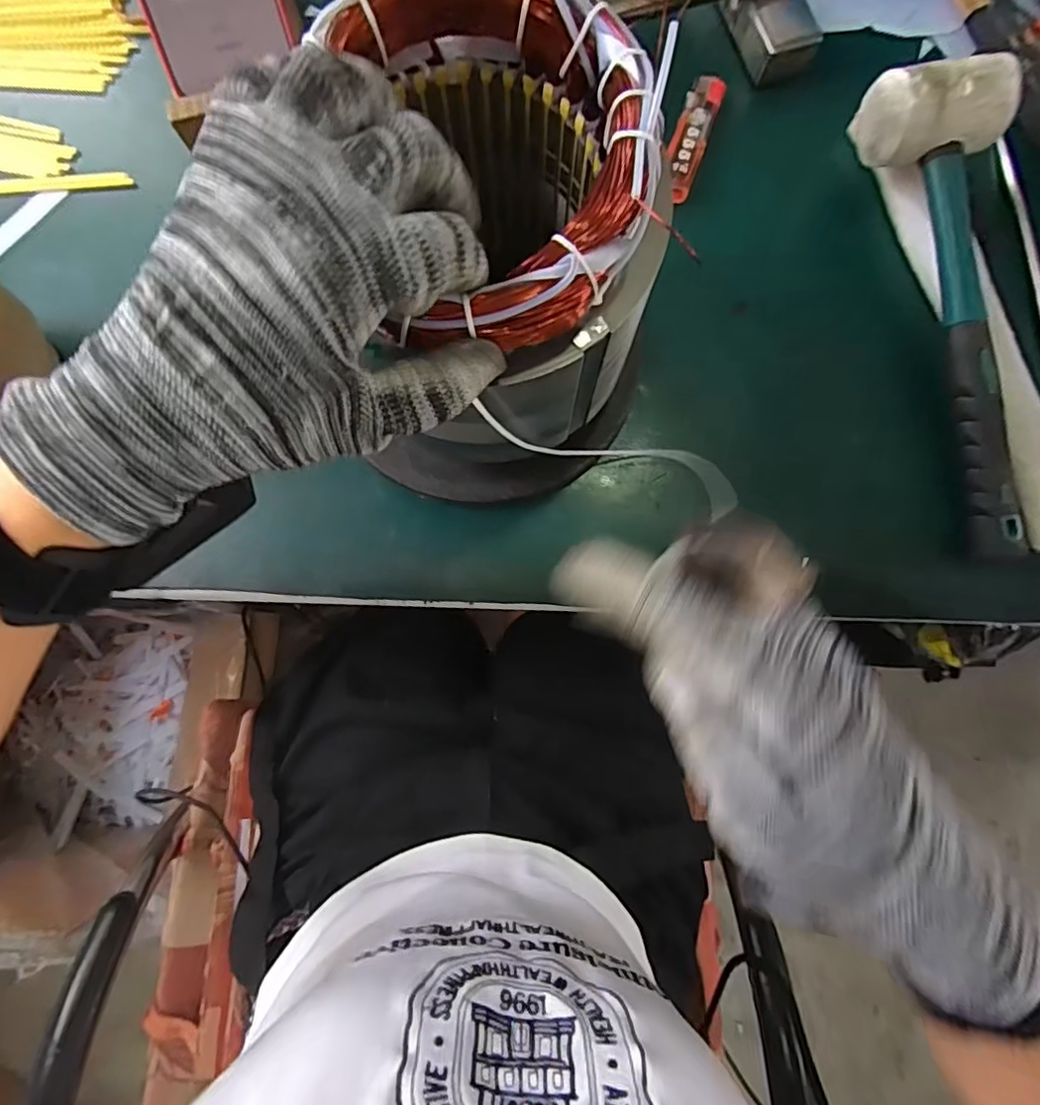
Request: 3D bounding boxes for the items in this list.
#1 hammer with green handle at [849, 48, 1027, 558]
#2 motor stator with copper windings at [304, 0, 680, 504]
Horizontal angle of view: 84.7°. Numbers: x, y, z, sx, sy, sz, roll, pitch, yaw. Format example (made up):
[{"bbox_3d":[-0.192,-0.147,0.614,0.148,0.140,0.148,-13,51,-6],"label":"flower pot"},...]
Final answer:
[{"bbox_3d":[0.262,-0.138,0.327,0.065,0.066,0.273,-12,82,0],"label":"hammer with green handle"},{"bbox_3d":[-0.012,-0.116,0.271,0.141,0.176,0.153,0,82,1],"label":"motor stator with copper windings"}]

